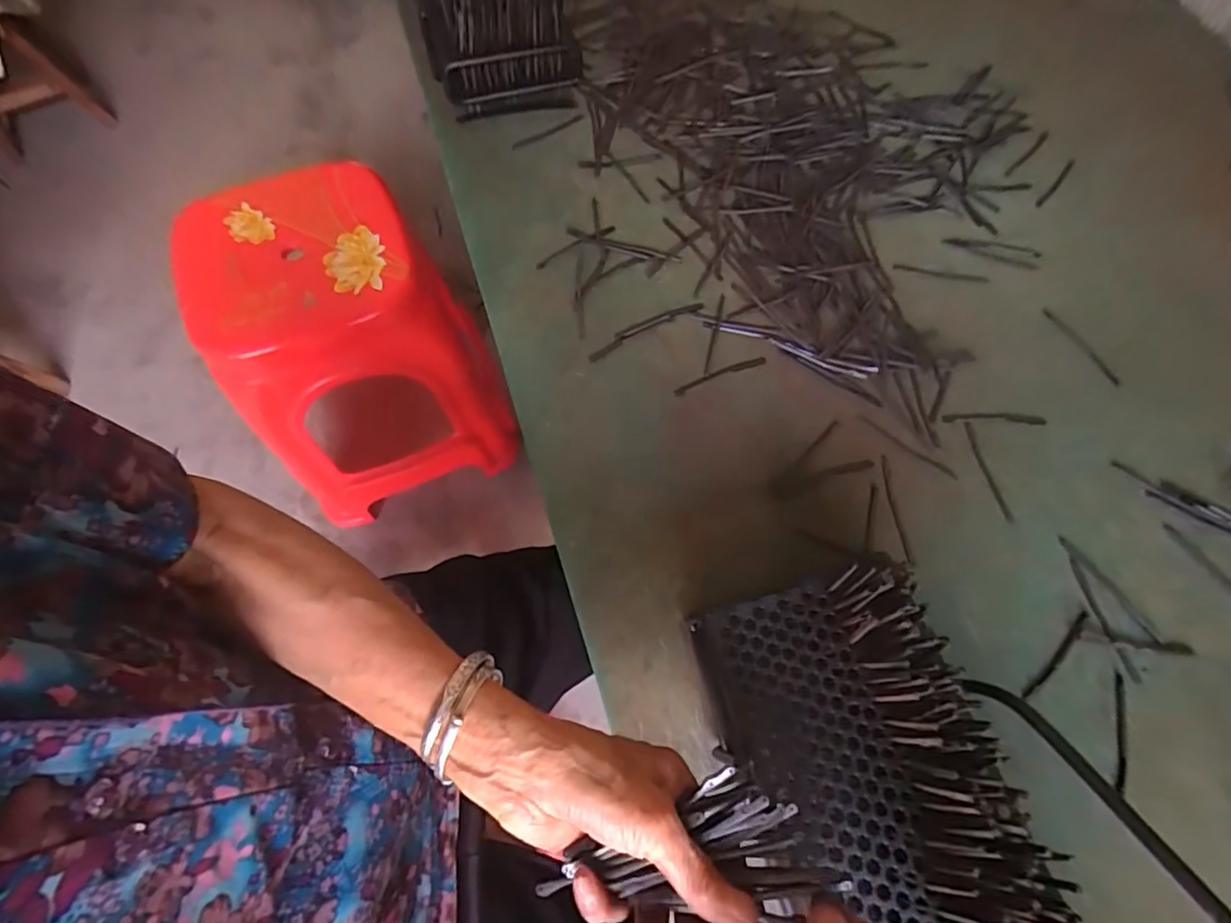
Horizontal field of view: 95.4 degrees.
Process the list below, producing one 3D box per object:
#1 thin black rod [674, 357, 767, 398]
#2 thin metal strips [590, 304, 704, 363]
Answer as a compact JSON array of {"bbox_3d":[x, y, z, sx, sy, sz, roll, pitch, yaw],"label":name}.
[{"bbox_3d":[0.097,-0.080,0.519,0.091,0.004,0.009,-21,71,-9],"label":"thin black rod"},{"bbox_3d":[0.028,-0.127,0.533,0.120,0.005,0.014,-26,72,-11],"label":"thin metal strips"}]

